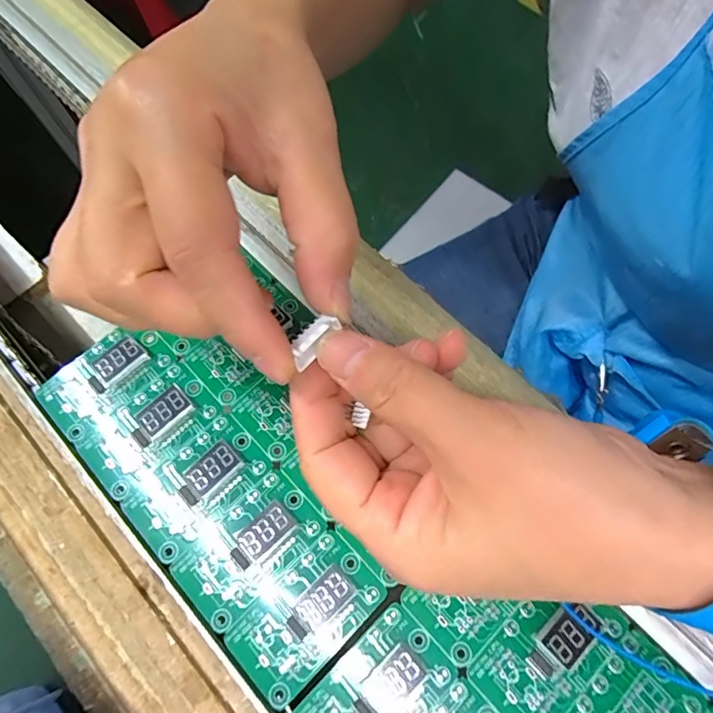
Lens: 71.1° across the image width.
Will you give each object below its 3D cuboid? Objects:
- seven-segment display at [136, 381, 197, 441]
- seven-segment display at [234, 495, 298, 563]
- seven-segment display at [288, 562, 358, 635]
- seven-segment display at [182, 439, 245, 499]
[{"bbox_3d":[-0.091,0.026,0.236,0.025,0.009,0.015,-41,73,-13],"label":"seven-segment display"},{"bbox_3d":[-0.040,0.076,0.219,0.025,0.004,0.015,-39,73,-12],"label":"seven-segment display"},{"bbox_3d":[-0.014,0.100,0.208,0.026,0.004,0.015,-40,73,-12],"label":"seven-segment display"},{"bbox_3d":[-0.066,0.050,0.226,0.024,0.008,0.016,-41,73,-13],"label":"seven-segment display"}]

